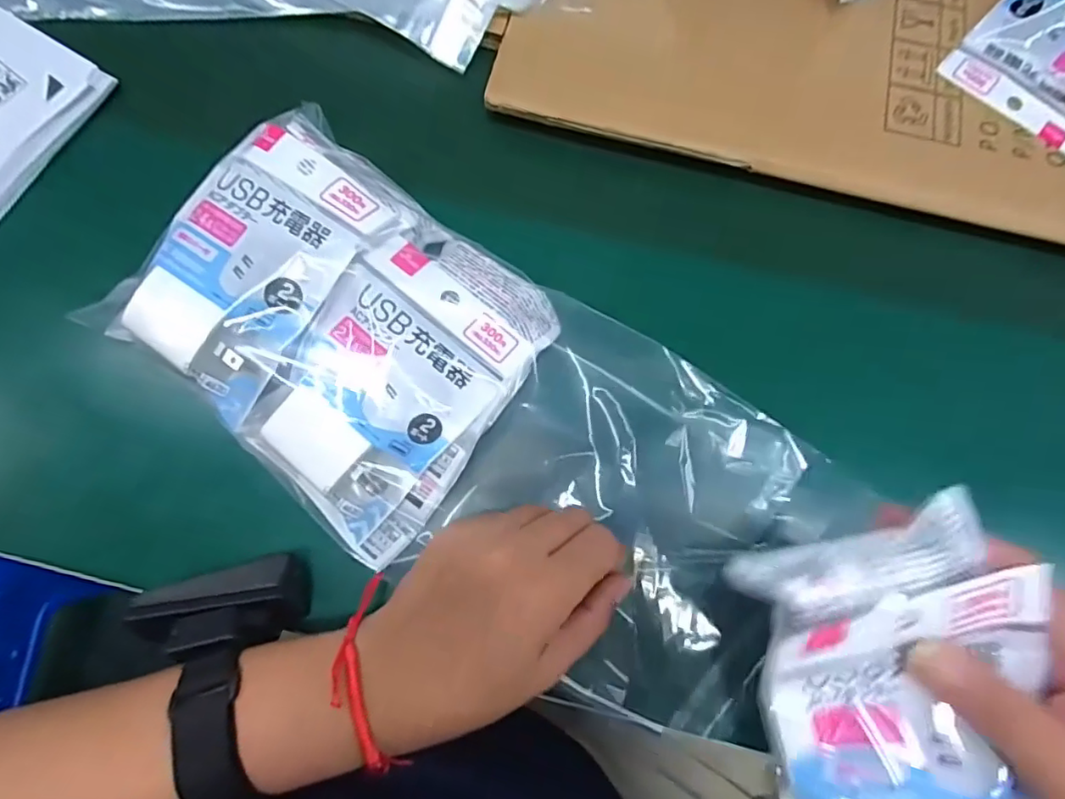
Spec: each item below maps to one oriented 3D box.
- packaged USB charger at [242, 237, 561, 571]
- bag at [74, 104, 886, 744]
[{"bbox_3d":[-0.064,-0.010,0.292,0.094,0.042,0.159,33,78,7],"label":"packaged USB charger"},{"bbox_3d":[-0.022,0.015,0.305,0.367,0.082,0.166,36,85,-5],"label":"bag"}]

